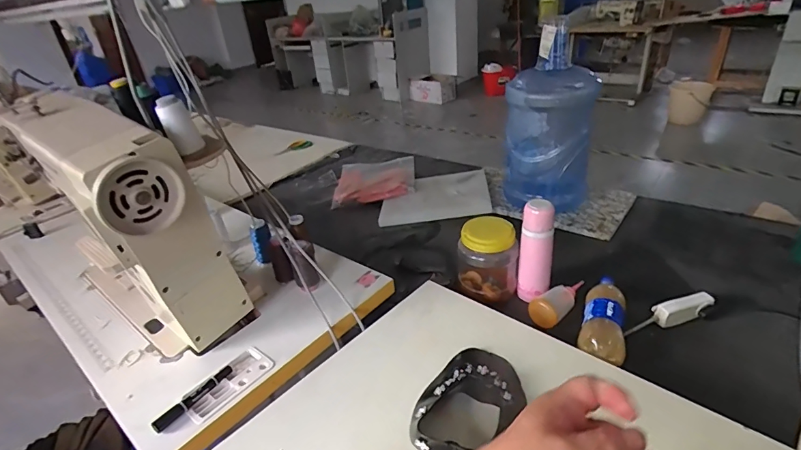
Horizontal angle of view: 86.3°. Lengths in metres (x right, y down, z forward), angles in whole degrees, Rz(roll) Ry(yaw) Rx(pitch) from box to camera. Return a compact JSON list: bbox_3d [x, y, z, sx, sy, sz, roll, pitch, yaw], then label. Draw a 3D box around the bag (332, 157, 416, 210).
[{"bbox_3d":[-0.091,-0.168,1.574,0.285,0.042,0.362,-7,25,4],"label":"bag"}]

